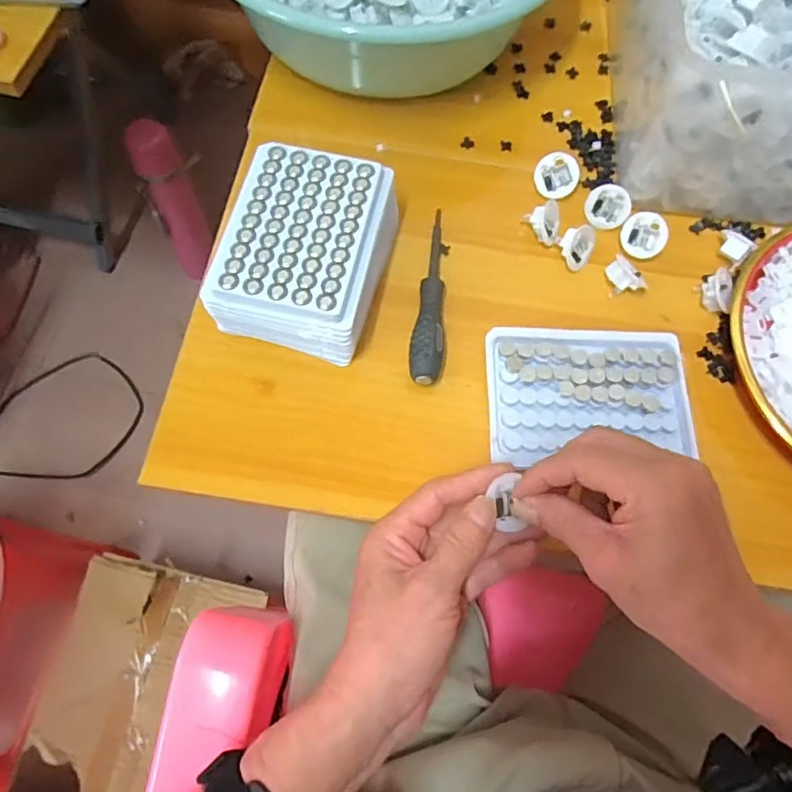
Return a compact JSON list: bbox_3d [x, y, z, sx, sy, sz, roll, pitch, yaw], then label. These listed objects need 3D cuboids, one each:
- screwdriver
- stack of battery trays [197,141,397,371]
[{"bbox_3d":[0.029,-0.074,0.414,0.023,0.019,0.142,10,69,1],"label":"screwdriver"},{"bbox_3d":[-0.061,-0.097,0.398,0.097,0.058,0.129,15,69,3],"label":"stack of battery trays"}]

